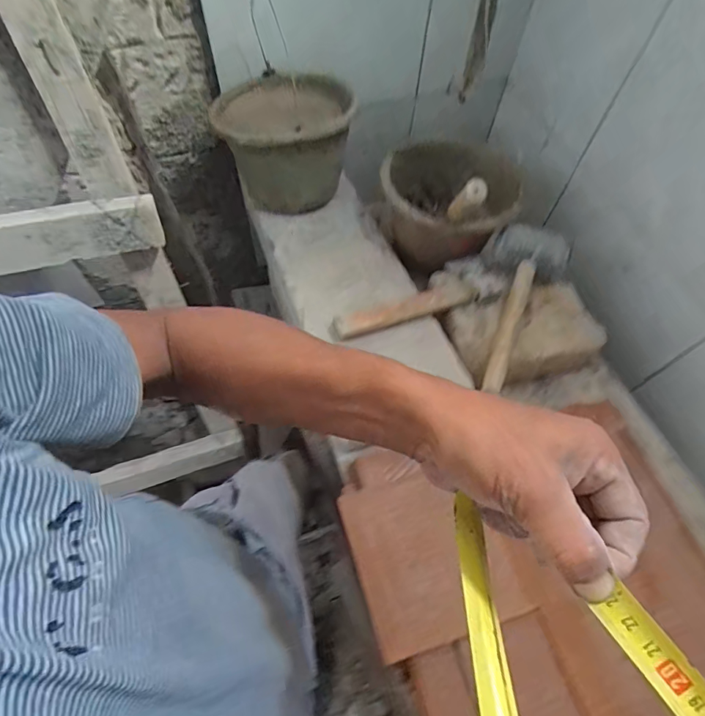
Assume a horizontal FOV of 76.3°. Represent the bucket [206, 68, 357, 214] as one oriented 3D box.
[{"bbox_3d":[-0.115,-0.378,0.784,0.203,0.184,0.223,1,62,-2],"label":"bucket"}]

